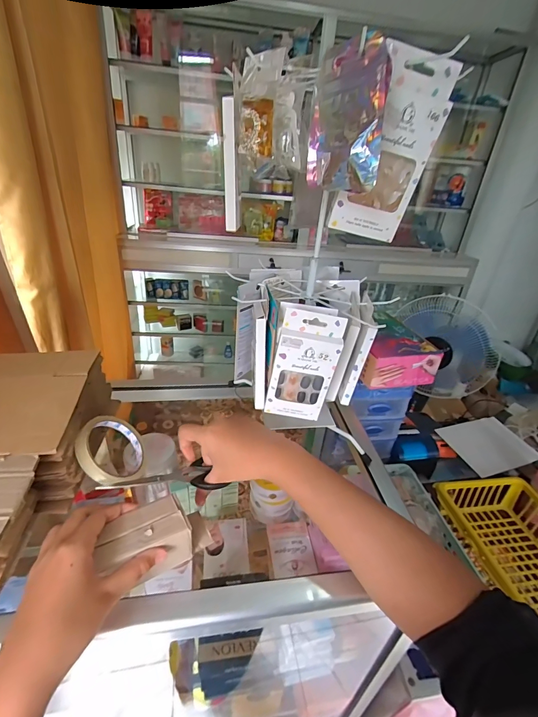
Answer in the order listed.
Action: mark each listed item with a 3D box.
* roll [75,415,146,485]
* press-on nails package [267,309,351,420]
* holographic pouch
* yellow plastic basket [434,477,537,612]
[{"bbox_3d":[-0.198,0.116,0.436,0.088,0.014,0.093,60,17,18],"label":"roll"},{"bbox_3d":[0.040,0.013,0.397,0.070,0.139,0.017,10,31,0],"label":"press-on nails package"},{"bbox_3d":[0.060,-0.184,0.264,0.019,0.092,0.067,-12,34,-27],"label":"holographic pouch"},{"bbox_3d":[0.455,0.344,0.626,0.213,0.087,0.242,1,30,-7],"label":"yellow plastic basket"}]

